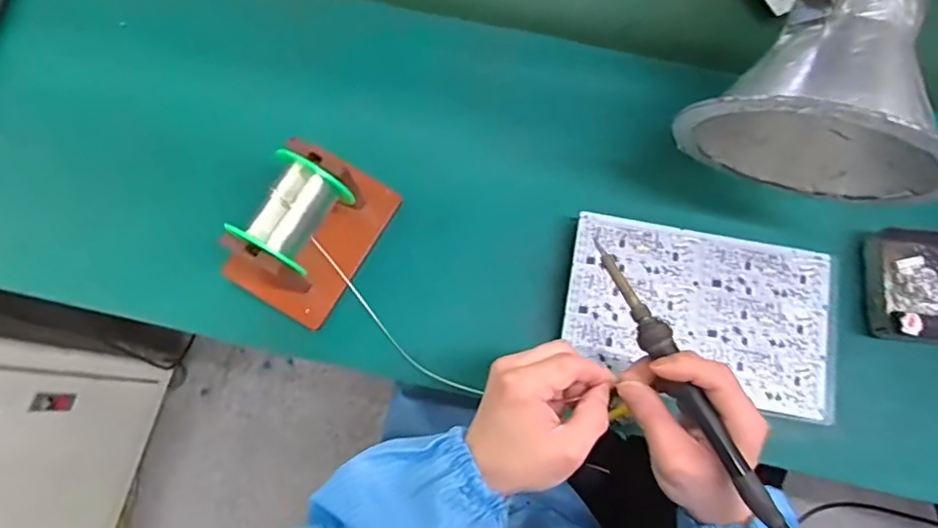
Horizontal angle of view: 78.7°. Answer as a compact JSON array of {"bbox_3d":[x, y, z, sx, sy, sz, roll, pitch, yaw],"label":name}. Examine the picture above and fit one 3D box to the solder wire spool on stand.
[{"bbox_3d":[-0.127,-0.031,0.457,0.092,0.092,0.139,33,78,8],"label":"solder wire spool on stand"}]

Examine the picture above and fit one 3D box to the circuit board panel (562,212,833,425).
[{"bbox_3d":[0.187,0.038,0.464,0.209,0.013,0.132,11,77,1],"label":"circuit board panel"}]

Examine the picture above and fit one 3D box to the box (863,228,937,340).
[{"bbox_3d":[0.374,0.017,0.466,0.085,0.038,0.094,4,76,1],"label":"box"}]

